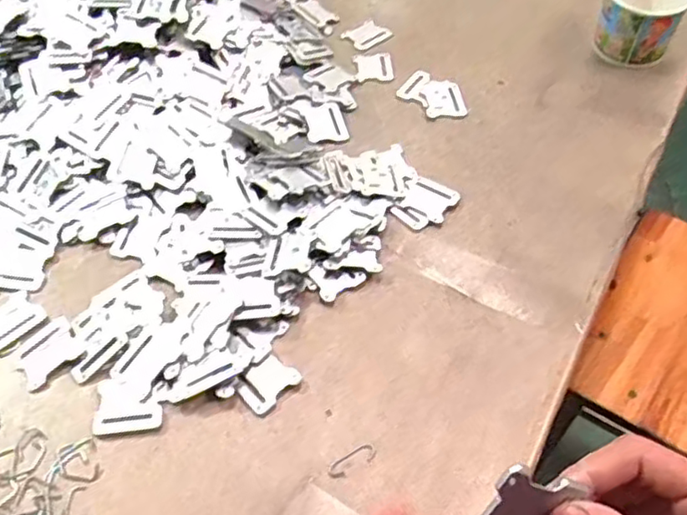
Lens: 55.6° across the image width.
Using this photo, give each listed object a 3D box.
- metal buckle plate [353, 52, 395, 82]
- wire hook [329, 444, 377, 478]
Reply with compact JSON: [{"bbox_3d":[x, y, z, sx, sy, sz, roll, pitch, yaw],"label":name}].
[{"bbox_3d":[0.036,-0.222,0.756,0.045,0.005,0.044,-7,59,-3],"label":"metal buckle plate"},{"bbox_3d":[0.007,0.149,0.477,0.038,0.004,0.014,-27,57,-17],"label":"wire hook"}]

